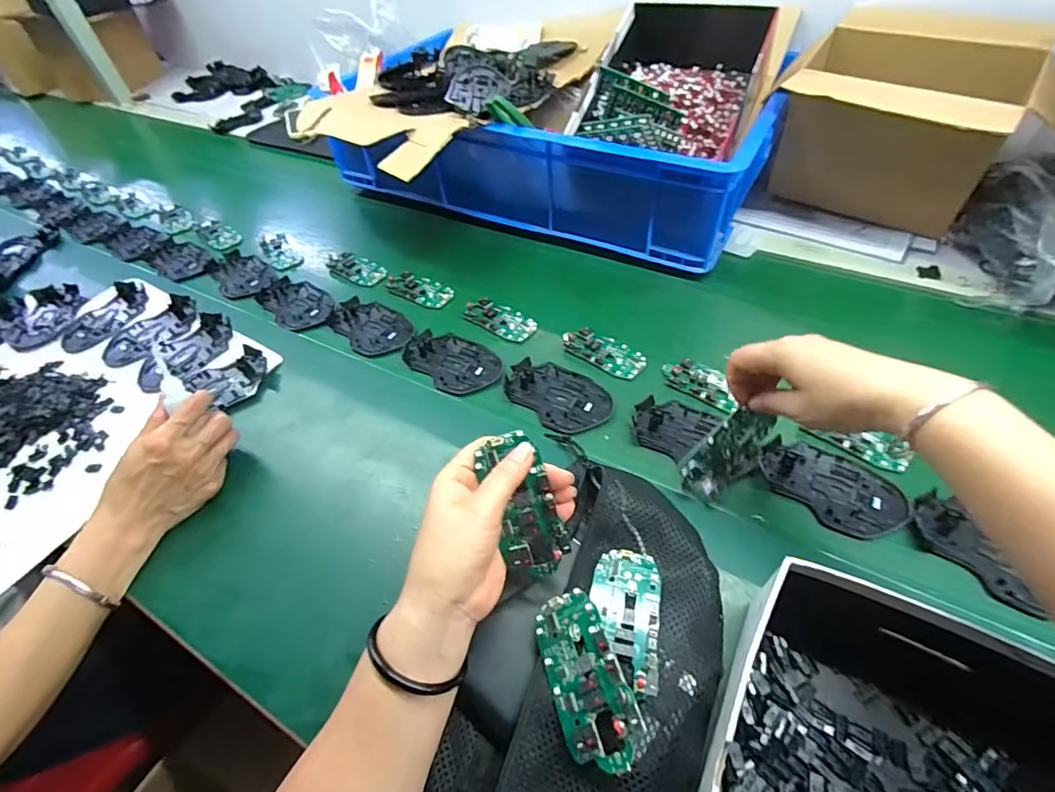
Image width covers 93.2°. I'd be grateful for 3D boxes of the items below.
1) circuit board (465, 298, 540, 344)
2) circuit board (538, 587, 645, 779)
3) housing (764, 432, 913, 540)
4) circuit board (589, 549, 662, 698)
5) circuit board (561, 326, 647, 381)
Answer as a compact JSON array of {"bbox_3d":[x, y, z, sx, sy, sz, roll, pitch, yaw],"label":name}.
[{"bbox_3d":[-0.034,-0.094,0.613,0.094,0.005,0.047,27,57,25],"label":"circuit board"},{"bbox_3d":[0.035,0.169,0.304,0.047,0.008,0.098,-31,46,11],"label":"circuit board"},{"bbox_3d":[0.264,0.078,0.436,0.113,0.009,0.069,34,60,29],"label":"housing"},{"bbox_3d":[0.064,0.143,0.327,0.044,0.012,0.087,3,48,14],"label":"circuit board"},{"bbox_3d":[0.086,-0.049,0.562,0.095,0.007,0.046,30,58,27],"label":"circuit board"}]

